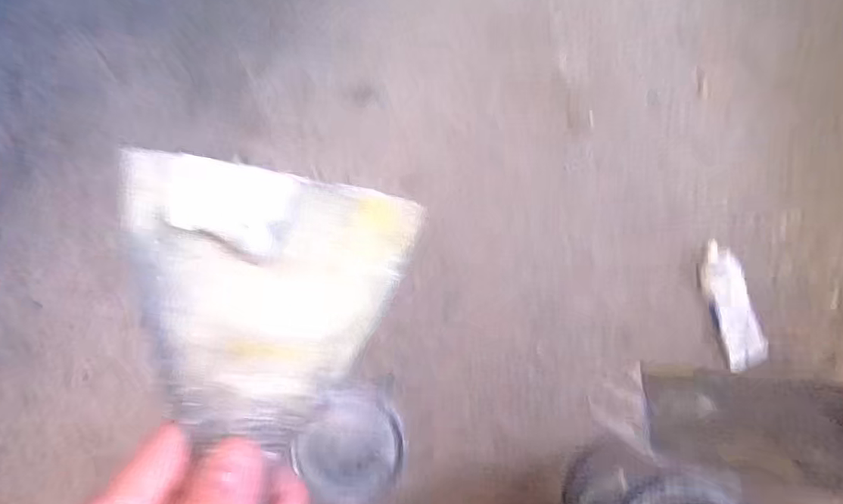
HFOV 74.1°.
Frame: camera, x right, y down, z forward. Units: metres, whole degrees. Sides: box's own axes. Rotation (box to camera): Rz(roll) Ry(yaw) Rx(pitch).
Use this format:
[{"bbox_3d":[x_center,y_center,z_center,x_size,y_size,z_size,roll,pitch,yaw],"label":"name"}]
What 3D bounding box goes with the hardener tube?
[{"bbox_3d":[0.372,0.063,0.670,0.049,0.024,0.152,-18,85,-2],"label":"hardener tube"}]

